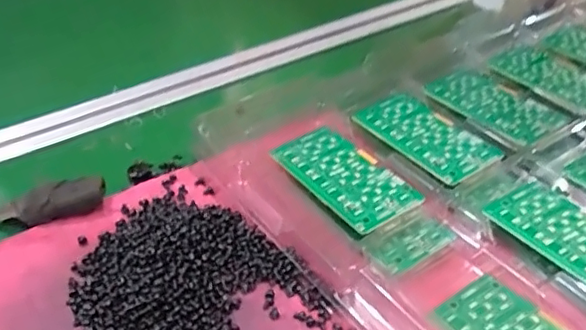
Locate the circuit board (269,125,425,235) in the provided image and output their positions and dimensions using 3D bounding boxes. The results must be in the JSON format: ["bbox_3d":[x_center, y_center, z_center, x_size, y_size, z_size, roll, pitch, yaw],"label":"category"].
[{"bbox_3d":[0.030,0.006,0.364,0.049,0.006,0.092,-26,45,-25],"label":"circuit board"}]

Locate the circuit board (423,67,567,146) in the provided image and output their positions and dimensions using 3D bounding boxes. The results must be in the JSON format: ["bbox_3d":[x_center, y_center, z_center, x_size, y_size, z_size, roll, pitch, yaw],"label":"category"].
[{"bbox_3d":[0.142,-0.043,0.428,0.054,0.006,0.088,-22,44,-22],"label":"circuit board"}]

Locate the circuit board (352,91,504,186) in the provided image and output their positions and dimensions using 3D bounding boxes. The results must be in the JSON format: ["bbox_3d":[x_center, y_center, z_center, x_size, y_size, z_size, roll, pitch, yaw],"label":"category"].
[{"bbox_3d":[0.087,-0.020,0.397,0.052,0.004,0.093,-24,45,-23],"label":"circuit board"}]

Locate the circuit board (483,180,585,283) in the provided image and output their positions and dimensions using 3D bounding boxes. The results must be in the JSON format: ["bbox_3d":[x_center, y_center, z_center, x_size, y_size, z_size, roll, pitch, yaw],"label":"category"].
[{"bbox_3d":[0.155,0.040,0.326,0.049,0.010,0.093,-26,46,-25],"label":"circuit board"}]

